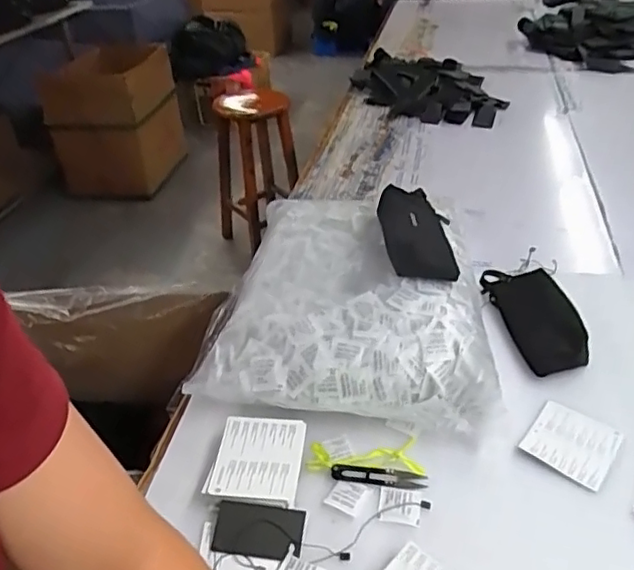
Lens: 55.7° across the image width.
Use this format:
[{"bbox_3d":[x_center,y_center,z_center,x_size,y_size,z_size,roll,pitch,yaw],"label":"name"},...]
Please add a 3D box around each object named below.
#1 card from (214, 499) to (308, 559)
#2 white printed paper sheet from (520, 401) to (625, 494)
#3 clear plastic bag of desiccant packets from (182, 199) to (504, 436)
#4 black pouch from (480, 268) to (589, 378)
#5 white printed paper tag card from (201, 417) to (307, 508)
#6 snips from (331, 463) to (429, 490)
[{"bbox_3d":[-0.059,0.248,0.604,0.090,0.007,0.049,3,59,11],"label":"card"},{"bbox_3d":[0.293,0.181,0.693,0.090,0.008,0.100,23,44,32],"label":"white printed paper sheet"},{"bbox_3d":[0.056,0.011,0.855,0.358,0.112,0.418,3,36,9],"label":"clear plastic bag of desiccant packets"},{"bbox_3d":[0.310,0.043,0.847,0.080,0.056,0.212,-7,36,-4],"label":"black pouch"},{"bbox_3d":[-0.065,0.196,0.659,0.093,0.026,0.103,3,35,6],"label":"white printed paper tag card"},{"bbox_3d":[0.067,0.210,0.658,0.101,0.004,0.023,2,36,8],"label":"snips"}]

